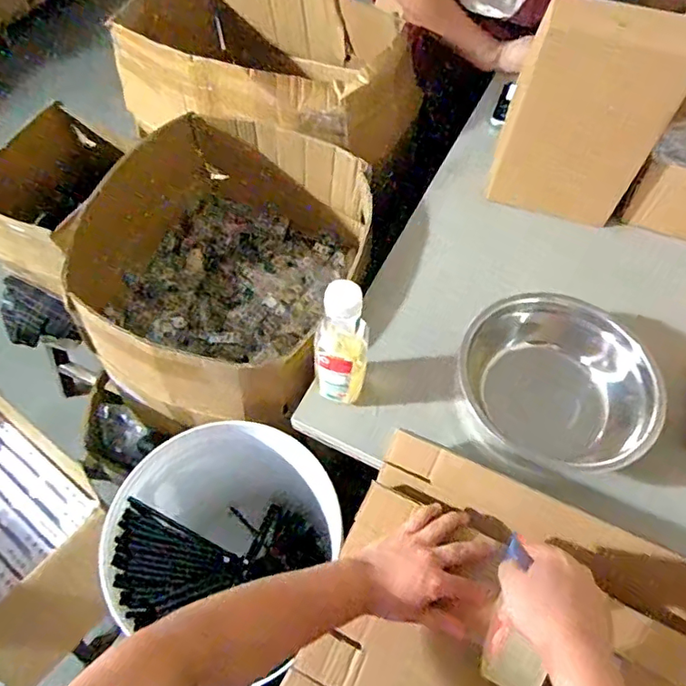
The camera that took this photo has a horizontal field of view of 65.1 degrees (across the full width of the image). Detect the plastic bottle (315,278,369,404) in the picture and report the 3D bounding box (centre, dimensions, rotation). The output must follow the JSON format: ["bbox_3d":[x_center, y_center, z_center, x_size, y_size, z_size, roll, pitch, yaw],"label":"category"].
[{"bbox_3d":[0.000,0.005,0.645,0.062,0.206,0.063,1,58,-1],"label":"plastic bottle"}]

